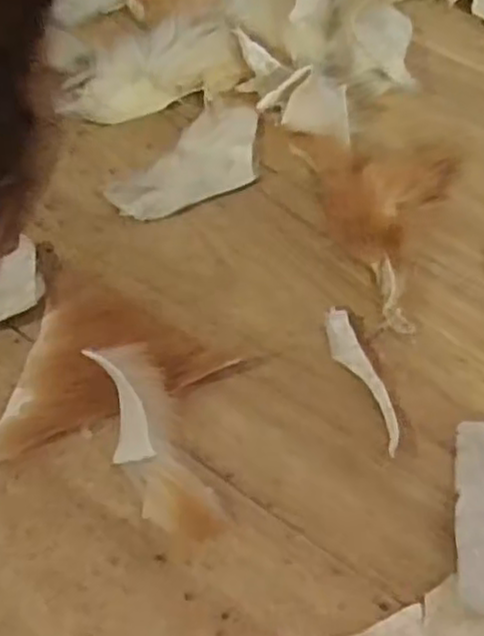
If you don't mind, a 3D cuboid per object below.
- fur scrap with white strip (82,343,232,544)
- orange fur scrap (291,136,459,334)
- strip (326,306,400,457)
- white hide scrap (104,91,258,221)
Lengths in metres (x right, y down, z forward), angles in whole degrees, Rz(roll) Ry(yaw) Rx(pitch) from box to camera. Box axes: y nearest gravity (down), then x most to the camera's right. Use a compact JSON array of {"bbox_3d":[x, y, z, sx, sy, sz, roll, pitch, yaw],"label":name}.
[{"bbox_3d":[-0.044,0.060,0.358,0.034,0.020,0.103,-25,65,-10],"label":"fur scrap with white strip"},{"bbox_3d":[0.076,-0.051,0.409,0.092,0.027,0.117,3,63,3],"label":"orange fur scrap"},{"bbox_3d":[0.063,0.032,0.375,0.015,0.014,0.081,-20,64,-8],"label":"strip"},{"bbox_3d":[-0.028,-0.091,0.439,0.055,0.004,0.099,41,75,13],"label":"white hide scrap"}]

